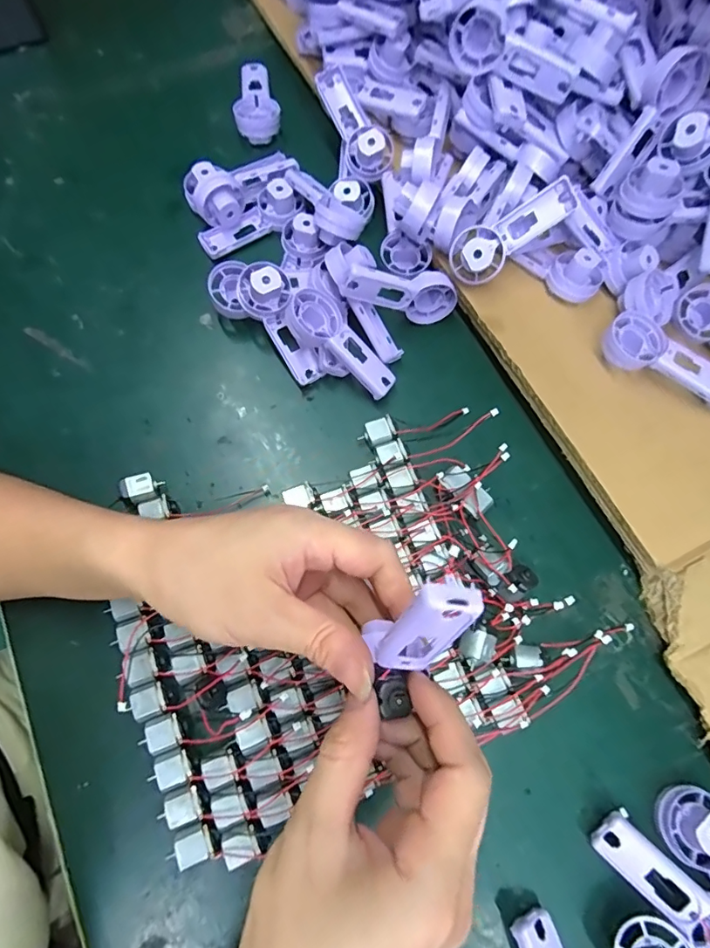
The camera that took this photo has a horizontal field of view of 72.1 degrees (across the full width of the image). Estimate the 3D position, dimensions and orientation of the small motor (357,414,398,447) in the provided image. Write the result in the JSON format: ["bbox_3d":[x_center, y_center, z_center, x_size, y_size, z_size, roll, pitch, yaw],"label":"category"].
[{"bbox_3d":[0.016,-0.028,0.352,0.027,0.016,0.018,-19,71,-9],"label":"small motor"}]

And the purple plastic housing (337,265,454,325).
[{"bbox_3d":[0.035,-0.135,0.365,0.094,0.040,0.018,-1,67,-32],"label":"purple plastic housing"}]

